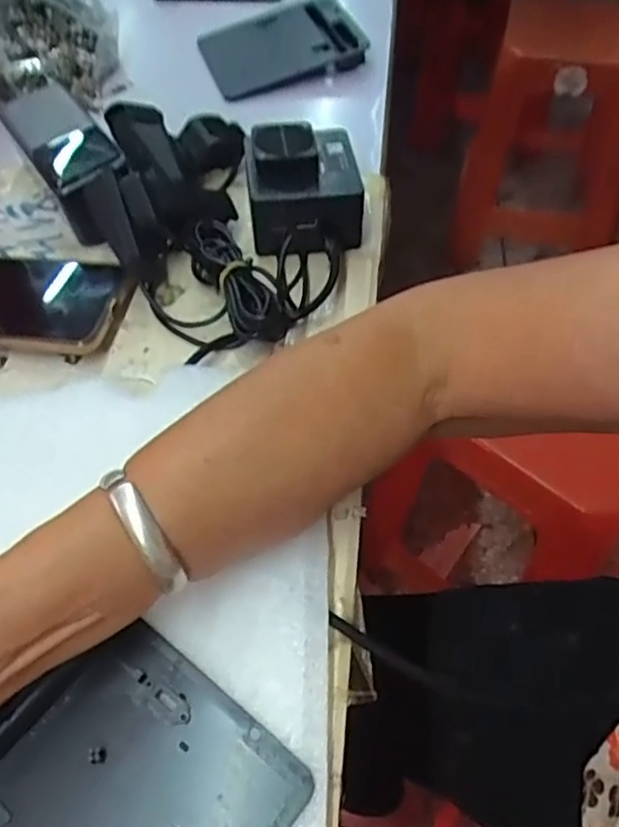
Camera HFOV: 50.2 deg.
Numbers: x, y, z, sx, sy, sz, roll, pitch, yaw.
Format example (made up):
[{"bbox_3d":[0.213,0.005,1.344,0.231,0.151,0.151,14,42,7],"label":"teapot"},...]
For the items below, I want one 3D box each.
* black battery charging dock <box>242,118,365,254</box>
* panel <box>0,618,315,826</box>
[{"bbox_3d":[-0.003,-0.147,0.436,0.071,0.057,0.076,-5,55,-2],"label":"black battery charging dock"},{"bbox_3d":[-0.070,0.144,0.249,0.109,0.013,0.100,33,62,22],"label":"panel"}]

